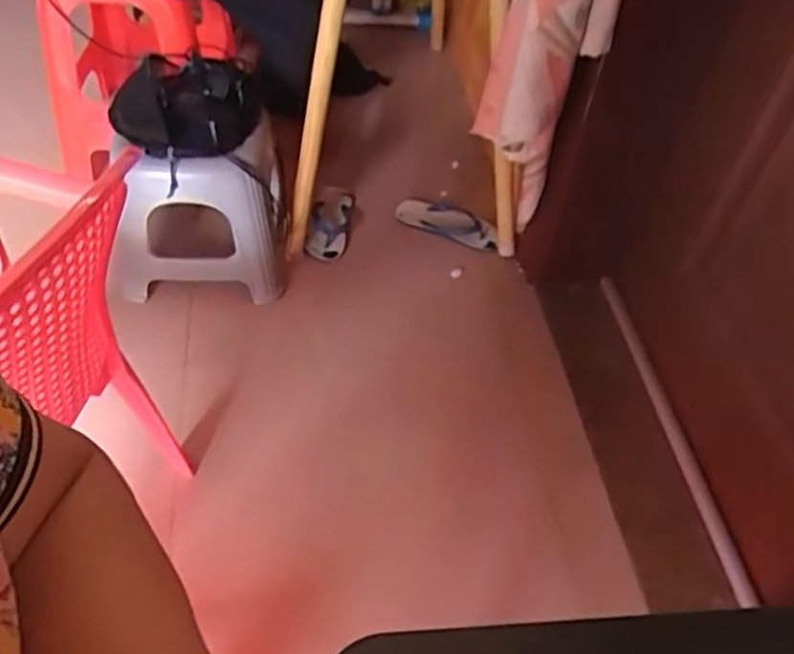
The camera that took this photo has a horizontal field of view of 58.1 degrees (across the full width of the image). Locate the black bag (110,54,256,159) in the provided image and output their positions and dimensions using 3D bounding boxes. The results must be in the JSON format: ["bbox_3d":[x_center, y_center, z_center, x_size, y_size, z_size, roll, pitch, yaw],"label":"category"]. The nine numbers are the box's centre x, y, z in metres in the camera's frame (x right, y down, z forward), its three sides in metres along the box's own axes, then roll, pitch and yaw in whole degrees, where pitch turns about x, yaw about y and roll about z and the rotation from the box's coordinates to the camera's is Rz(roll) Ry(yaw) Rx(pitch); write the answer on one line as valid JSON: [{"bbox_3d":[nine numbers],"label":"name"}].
[{"bbox_3d":[-0.369,-0.387,1.238,0.247,0.079,0.229,3,50,-4],"label":"black bag"}]

